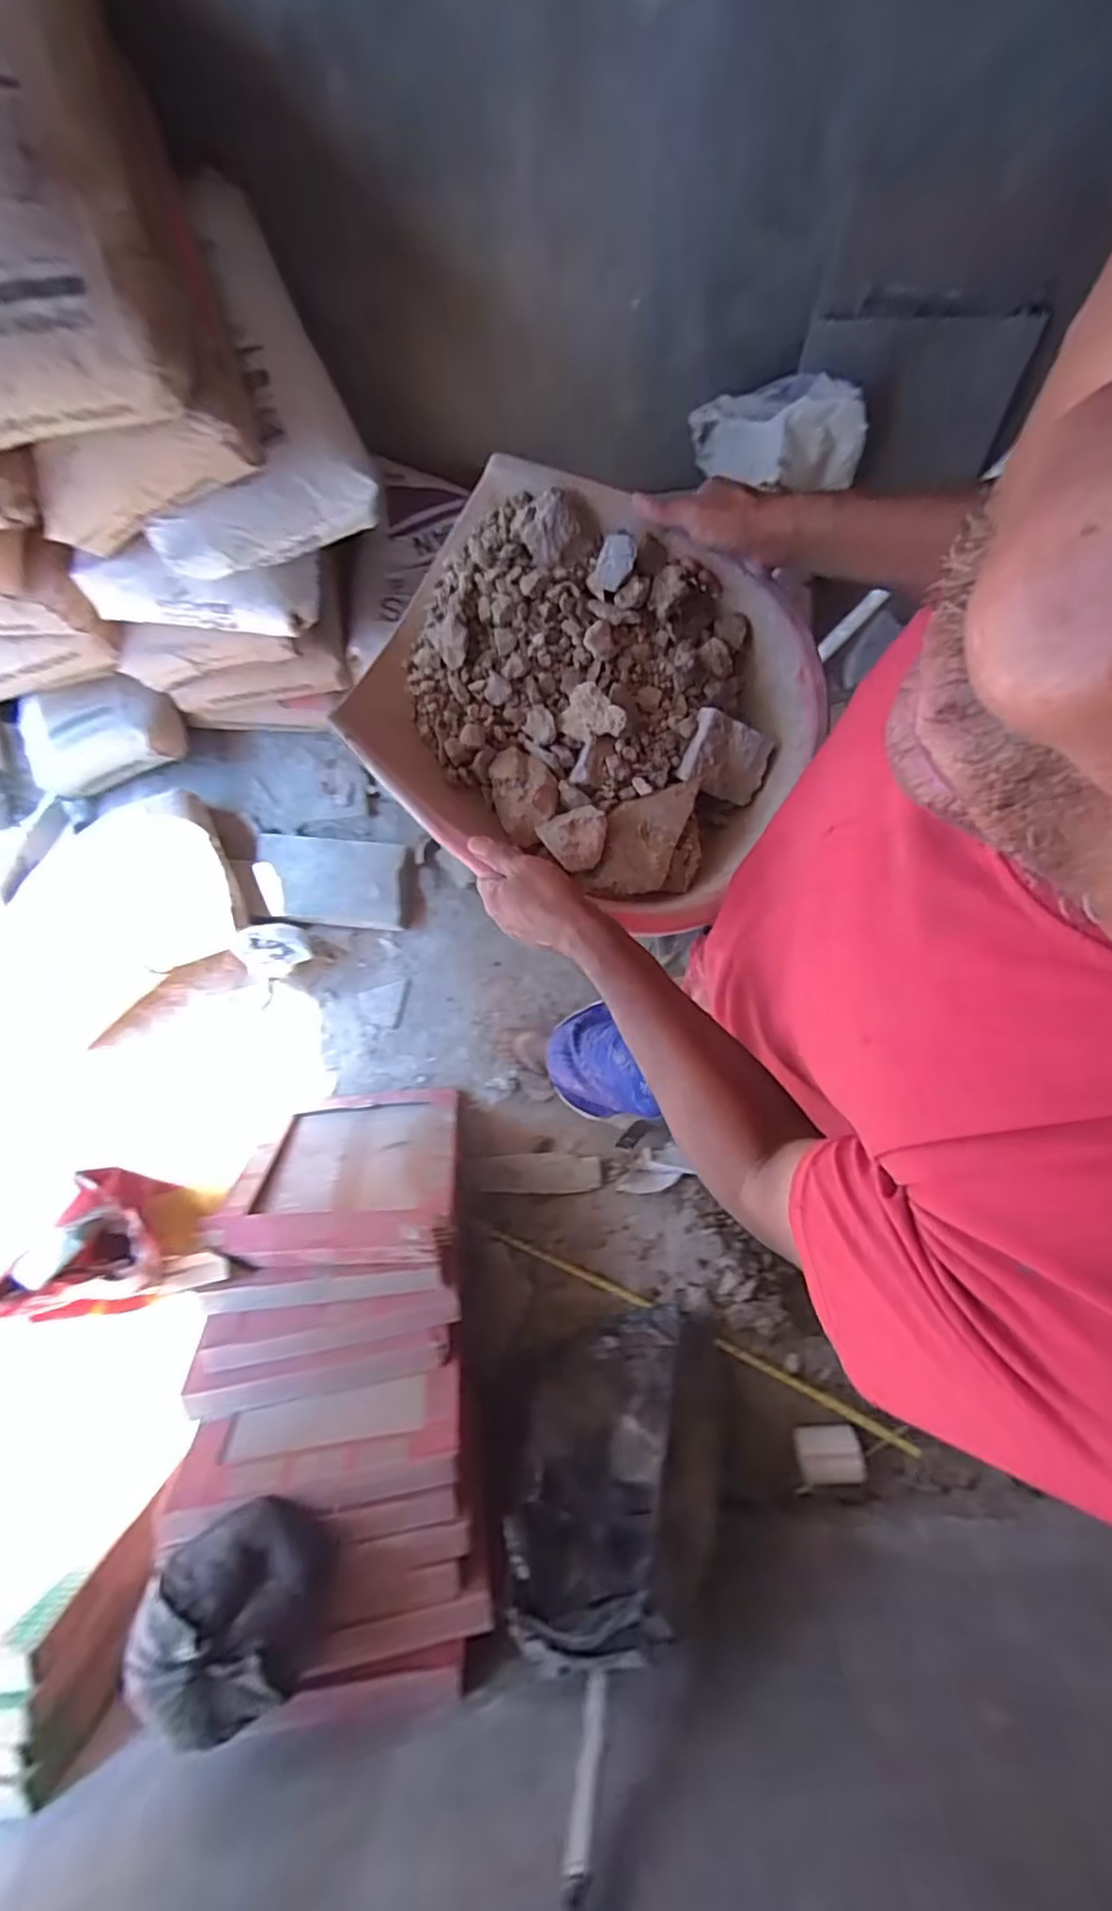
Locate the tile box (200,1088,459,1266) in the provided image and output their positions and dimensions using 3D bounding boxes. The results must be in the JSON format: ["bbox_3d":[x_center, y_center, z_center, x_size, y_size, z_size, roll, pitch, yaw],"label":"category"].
[{"bbox_3d":[-0.396,0.398,1.258,0.401,0.437,0.073,-1,113,-2],"label":"tile box"}]

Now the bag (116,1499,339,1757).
[{"bbox_3d":[-0.420,0.858,0.811,0.230,0.119,0.250,12,80,2],"label":"bag"}]

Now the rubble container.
[{"bbox_3d":[0.031,-0.241,0.639,0.409,0.149,0.360,28,81,5],"label":"rubble container"}]

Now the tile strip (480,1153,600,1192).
[{"bbox_3d":[-0.037,0.486,1.438,0.268,0.014,0.079,-1,79,0],"label":"tile strip"}]

